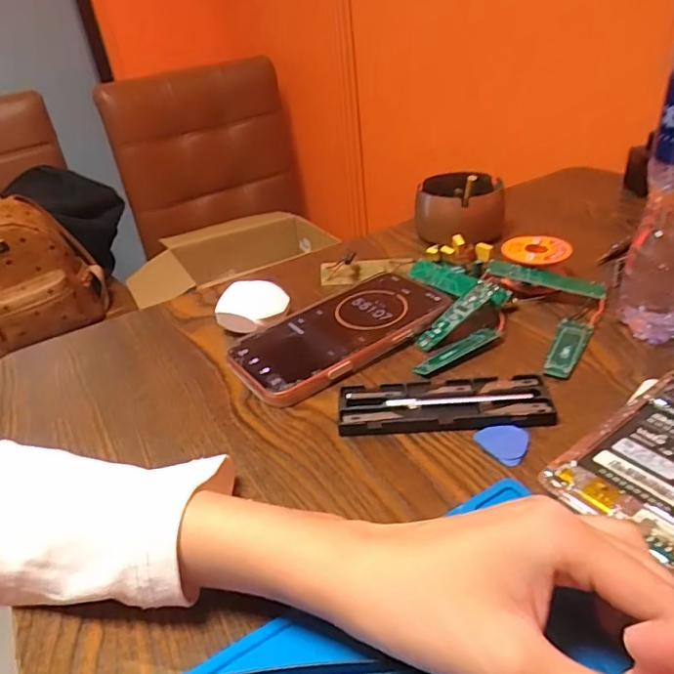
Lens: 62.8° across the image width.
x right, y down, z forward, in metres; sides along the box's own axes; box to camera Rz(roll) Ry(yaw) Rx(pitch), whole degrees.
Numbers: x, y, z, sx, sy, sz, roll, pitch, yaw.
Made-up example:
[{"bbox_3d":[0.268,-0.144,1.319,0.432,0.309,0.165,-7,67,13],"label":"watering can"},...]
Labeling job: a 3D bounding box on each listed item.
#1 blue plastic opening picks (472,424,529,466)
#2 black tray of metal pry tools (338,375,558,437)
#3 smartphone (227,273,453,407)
[{"bbox_3d":[0.096,0.059,0.316,0.024,0.004,0.027,-39,54,-19],"label":"blue plastic opening picks"},{"bbox_3d":[0.065,0.041,0.339,0.125,0.010,0.040,-4,33,6],"label":"black tray of metal pry tools"},{"bbox_3d":[0.004,-0.004,0.413,0.164,0.015,0.078,-26,37,-26],"label":"smartphone"}]

